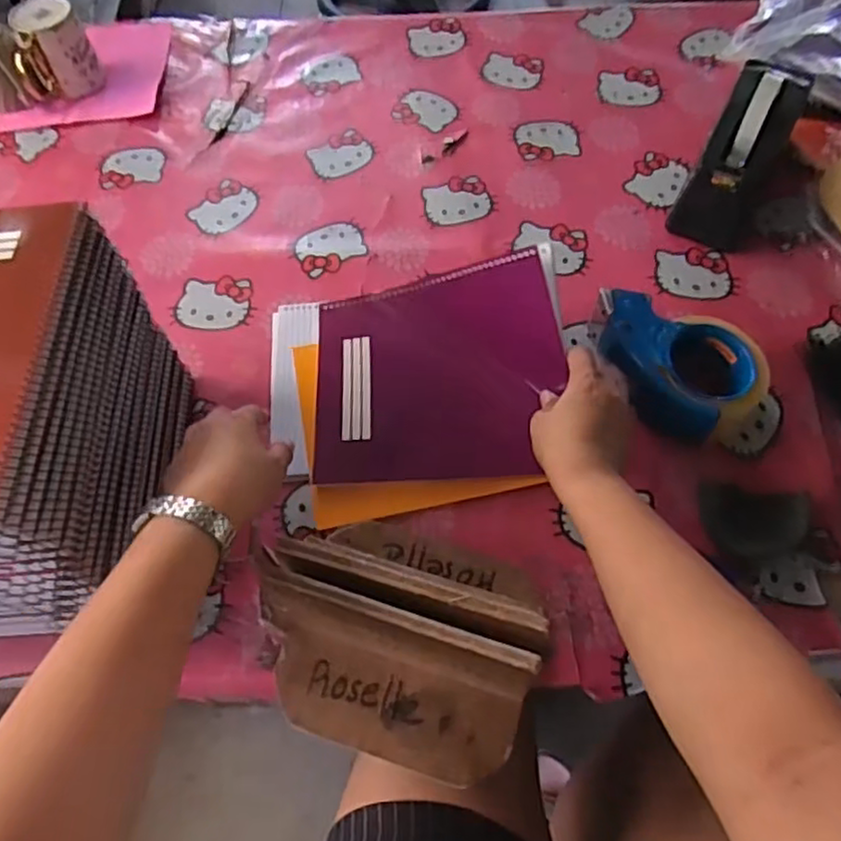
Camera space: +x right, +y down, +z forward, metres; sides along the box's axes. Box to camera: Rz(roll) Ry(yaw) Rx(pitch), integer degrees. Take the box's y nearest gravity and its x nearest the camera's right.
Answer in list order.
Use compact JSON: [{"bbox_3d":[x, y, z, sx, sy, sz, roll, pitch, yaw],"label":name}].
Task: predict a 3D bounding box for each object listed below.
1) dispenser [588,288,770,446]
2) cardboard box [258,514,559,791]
[{"bbox_3d":[0.237,-0.060,0.632,0.107,0.060,0.164,-30,64,-13],"label":"dispenser"},{"bbox_3d":[-0.015,0.148,0.487,0.194,0.129,0.168,15,62,11],"label":"cardboard box"}]

